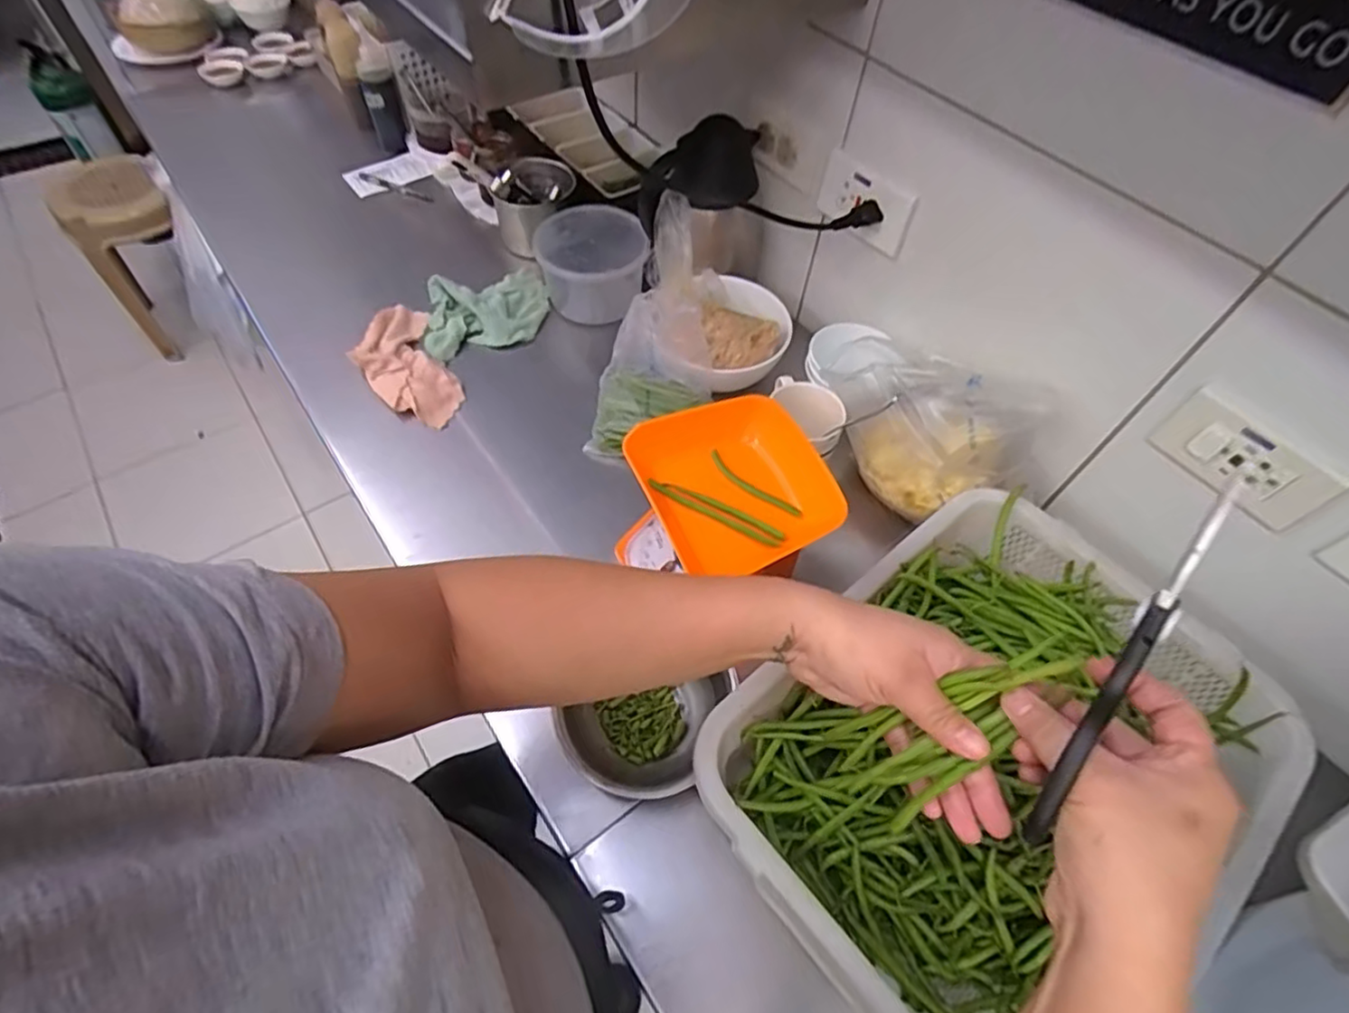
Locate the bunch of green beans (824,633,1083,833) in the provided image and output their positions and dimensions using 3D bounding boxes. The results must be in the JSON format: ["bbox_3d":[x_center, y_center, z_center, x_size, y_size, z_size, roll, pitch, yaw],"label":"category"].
[{"bbox_3d":[0.148,0.117,0.344,0.140,0.027,0.058,-41,59,20],"label":"bunch of green beans"}]

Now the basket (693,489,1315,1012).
[{"bbox_3d":[0.244,0.200,0.510,0.402,0.107,0.313,-35,65,-23],"label":"basket"}]

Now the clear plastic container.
[{"bbox_3d":[-0.111,-0.330,0.868,0.144,0.088,0.136,-7,57,-8],"label":"clear plastic container"}]

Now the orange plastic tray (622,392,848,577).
[{"bbox_3d":[0.051,-0.021,0.547,0.142,0.037,0.147,-27,83,3],"label":"orange plastic tray"}]

